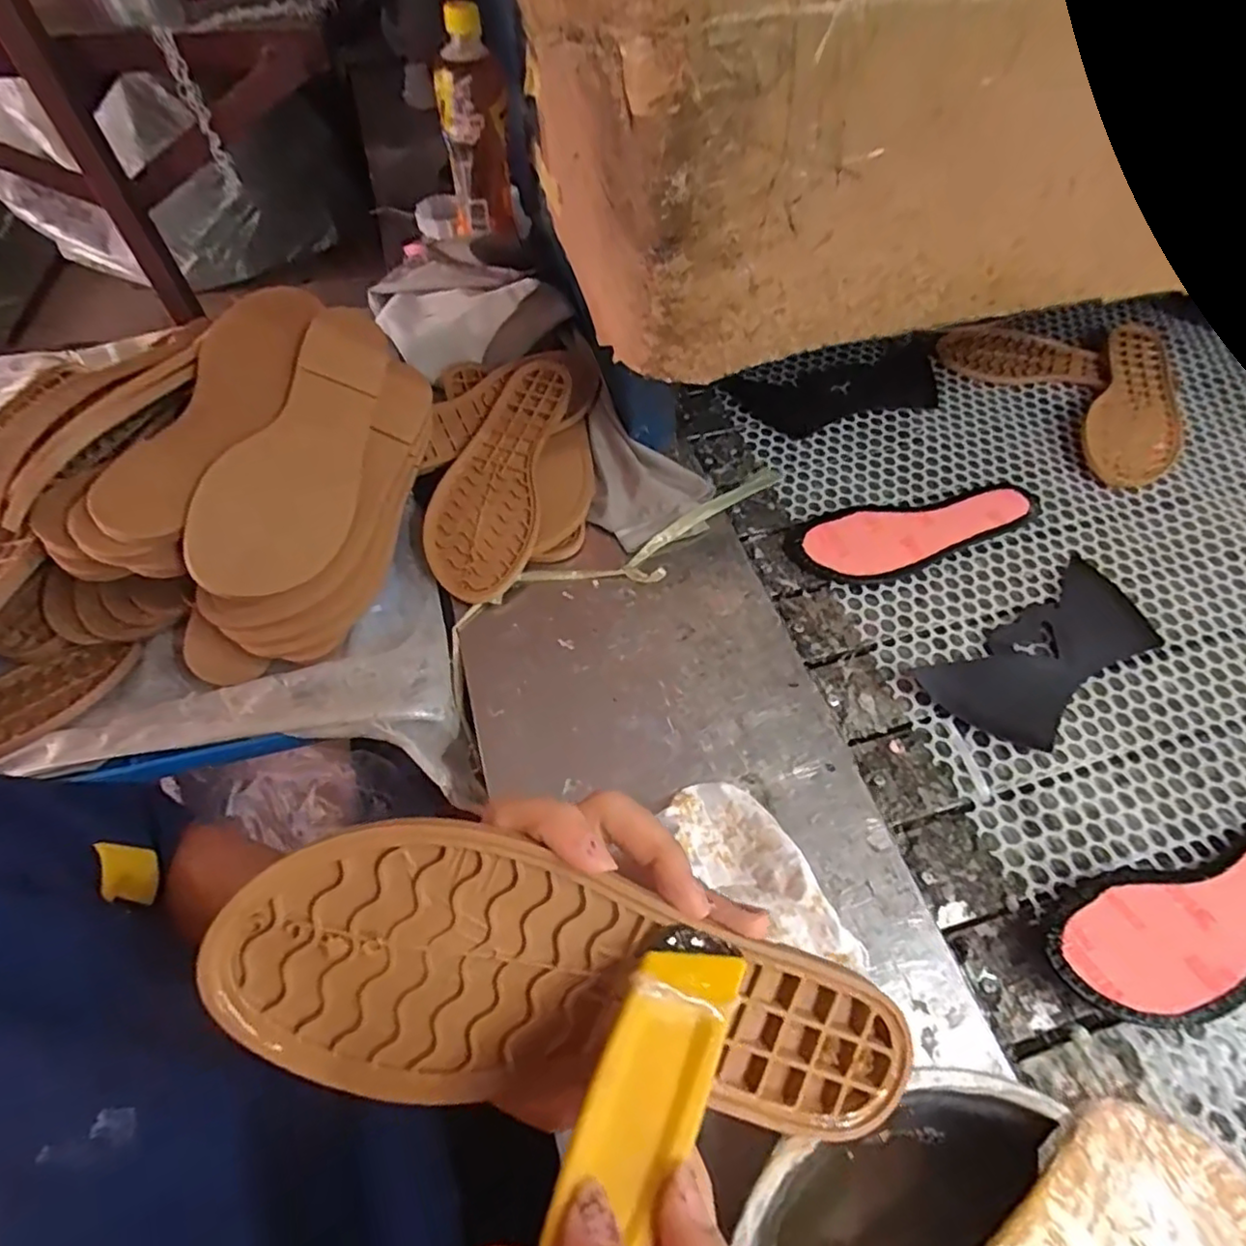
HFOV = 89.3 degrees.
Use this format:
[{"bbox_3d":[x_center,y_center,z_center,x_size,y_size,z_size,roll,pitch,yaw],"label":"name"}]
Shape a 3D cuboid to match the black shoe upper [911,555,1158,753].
[{"bbox_3d":[0.337,0.025,0.497,0.205,0.005,0.088,-28,62,-17],"label":"black shoe upper"}]

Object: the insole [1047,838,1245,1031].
[{"bbox_3d":[0.360,0.178,0.388,0.222,0.026,0.075,-19,60,-11],"label":"insole"}]

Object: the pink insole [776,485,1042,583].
[{"bbox_3d":[0.262,-0.084,0.559,0.232,0.014,0.078,-15,59,-9],"label":"pink insole"}]

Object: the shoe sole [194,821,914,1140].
[{"bbox_3d":[-0.008,0.124,0.212,0.234,0.009,0.082,19,91,-12],"label":"shoe sole"}]

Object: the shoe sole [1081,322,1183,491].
[{"bbox_3d":[0.522,-0.226,0.641,0.083,0.021,0.245,26,62,16],"label":"shoe sole"}]

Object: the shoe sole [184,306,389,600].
[{"bbox_3d":[-0.214,-0.119,0.436,0.081,0.013,0.225,30,61,-28],"label":"shoe sole"}]

